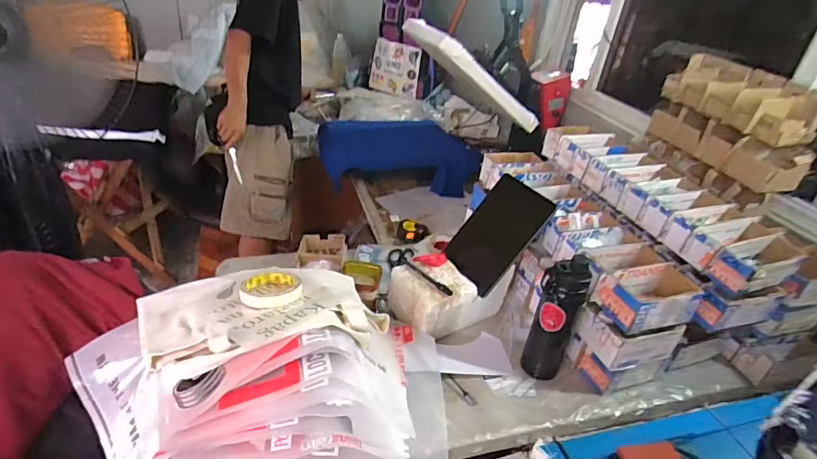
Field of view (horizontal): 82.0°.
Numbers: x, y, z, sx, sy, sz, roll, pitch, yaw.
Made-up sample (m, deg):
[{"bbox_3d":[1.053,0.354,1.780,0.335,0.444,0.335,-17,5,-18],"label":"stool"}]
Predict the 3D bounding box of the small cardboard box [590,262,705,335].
[{"bbox_3d":[0.447,0.126,0.876,0.163,0.065,0.104,-5,33,-21],"label":"small cardboard box"}]

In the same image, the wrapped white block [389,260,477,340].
[{"bbox_3d":[0.049,0.146,1.014,0.138,0.109,0.147,-12,36,-29],"label":"wrapped white block"}]

